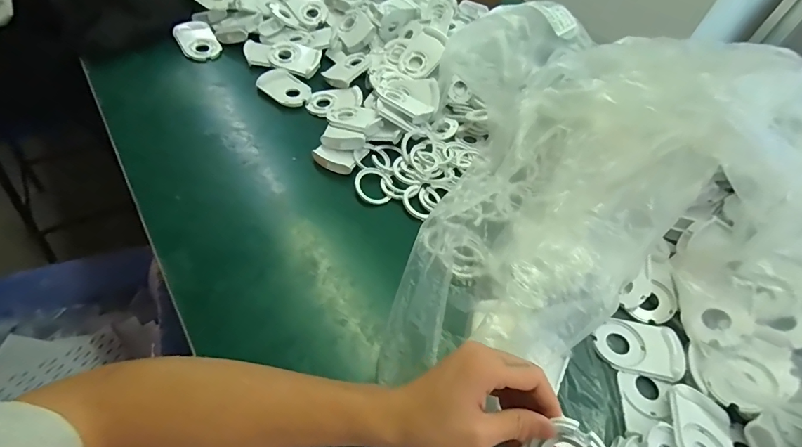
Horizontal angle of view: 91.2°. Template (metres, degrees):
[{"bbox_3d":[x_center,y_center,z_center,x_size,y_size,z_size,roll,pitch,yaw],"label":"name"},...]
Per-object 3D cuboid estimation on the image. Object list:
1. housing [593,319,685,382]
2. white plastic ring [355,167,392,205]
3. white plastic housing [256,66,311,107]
[{"bbox_3d":[0.246,0.128,0.406,0.080,0.013,0.060,8,52,-3],"label":"housing"},{"bbox_3d":[-0.033,-0.049,0.504,0.050,0.009,0.052,10,64,-22],"label":"white plastic ring"},{"bbox_3d":[-0.177,-0.209,0.598,0.062,0.020,0.081,-35,65,-30],"label":"white plastic housing"}]

